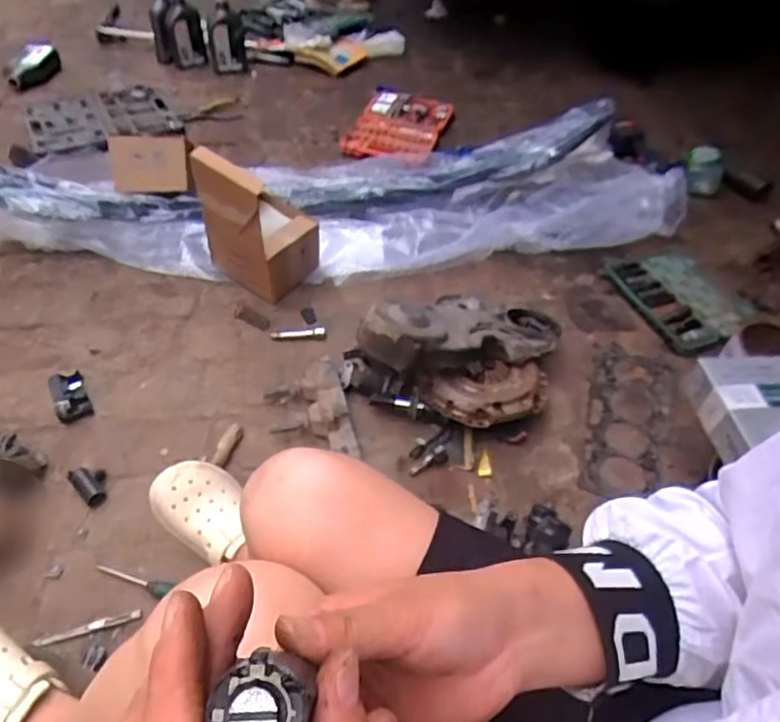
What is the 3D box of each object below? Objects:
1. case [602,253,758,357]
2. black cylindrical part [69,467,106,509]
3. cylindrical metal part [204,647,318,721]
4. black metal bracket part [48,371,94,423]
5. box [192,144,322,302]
[{"bbox_3d":[0.632,-0.140,1.321,0.227,0.046,0.296,-16,50,-20],"label":"case"},{"bbox_3d":[-0.453,0.185,0.912,0.045,0.024,0.070,-32,57,-30],"label":"black cylindrical part"},{"bbox_3d":[-0.033,0.092,0.157,0.024,0.017,0.026,2,49,-3],"label":"cylindrical metal part"},{"bbox_3d":[-0.543,0.056,1.018,0.050,0.028,0.101,-21,52,-24],"label":"black metal bracket part"},{"bbox_3d":[-0.255,-0.288,1.187,0.193,0.265,0.161,30,51,22],"label":"box"}]

